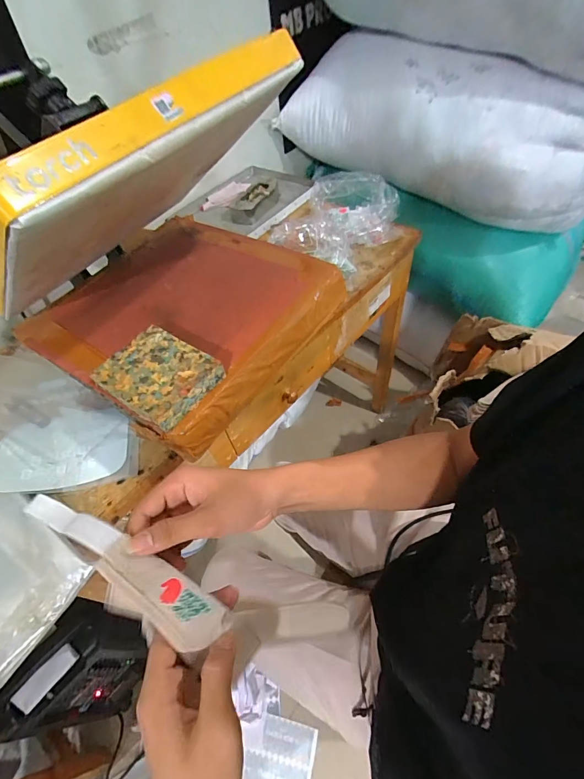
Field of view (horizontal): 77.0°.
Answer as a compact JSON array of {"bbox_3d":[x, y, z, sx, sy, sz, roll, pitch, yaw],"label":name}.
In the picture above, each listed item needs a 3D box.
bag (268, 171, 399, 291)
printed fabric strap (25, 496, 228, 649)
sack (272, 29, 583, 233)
[{"bbox_3d":[0.113,-0.379,0.828,0.186,0.093,0.264,24,60,22],"label":"bag"},{"bbox_3d":[-0.151,0.138,0.306,0.215,0.047,0.039,25,60,17],"label":"printed fabric strap"},{"bbox_3d":[0.415,-0.714,1.011,0.884,0.320,0.261,21,58,20],"label":"sack"}]

